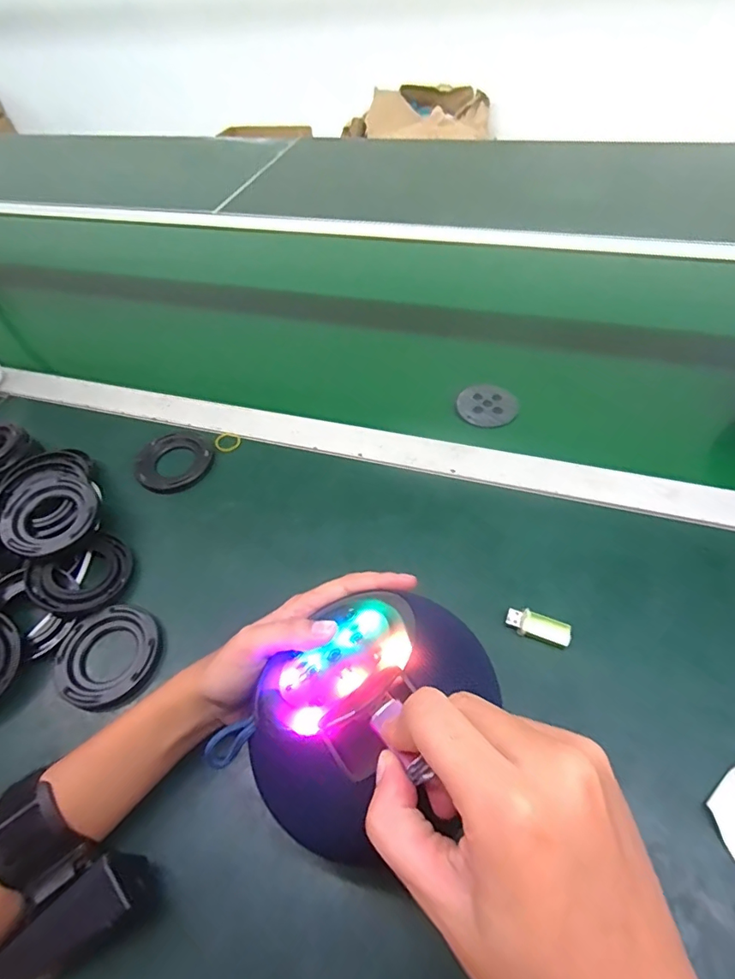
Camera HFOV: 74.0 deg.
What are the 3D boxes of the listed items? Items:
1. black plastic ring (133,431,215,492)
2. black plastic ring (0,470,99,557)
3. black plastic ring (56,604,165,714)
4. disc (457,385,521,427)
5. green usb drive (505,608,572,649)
[{"bbox_3d":[-0.192,-0.028,0.481,0.073,0.012,0.071,-3,52,4],"label":"black plastic ring"},{"bbox_3d":[-0.269,0.018,0.411,0.072,0.012,0.080,-36,66,-26],"label":"black plastic ring"},{"bbox_3d":[-0.191,0.123,0.363,0.079,0.011,0.071,24,58,22],"label":"black plastic ring"},{"bbox_3d":[0.126,-0.088,0.512,0.061,0.008,0.053,4,53,9],"label":"disc"},{"bbox_3d":[0.124,0.099,0.353,0.045,0.006,0.018,17,56,18],"label":"green usb drive"}]

